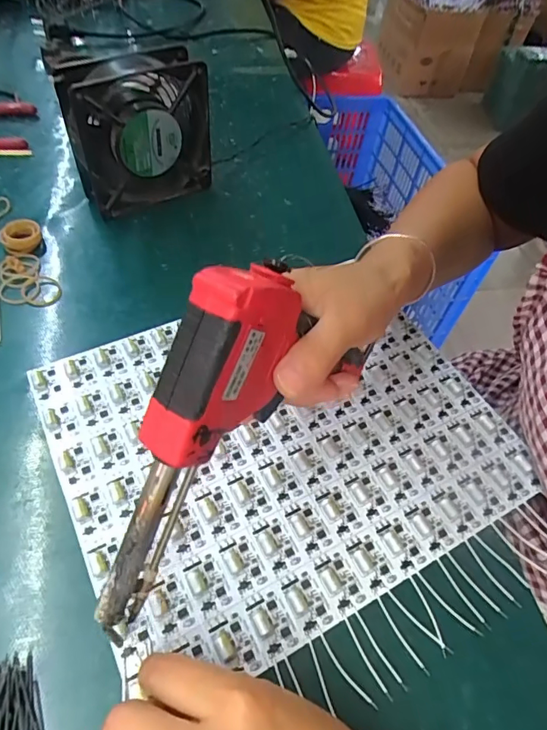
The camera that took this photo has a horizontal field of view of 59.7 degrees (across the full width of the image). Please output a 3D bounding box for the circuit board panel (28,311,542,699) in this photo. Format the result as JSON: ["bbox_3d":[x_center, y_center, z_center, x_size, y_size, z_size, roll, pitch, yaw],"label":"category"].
[{"bbox_3d":[0.004,0.045,0.333,0.280,0.011,0.239,-21,58,-20],"label":"circuit board panel"}]

